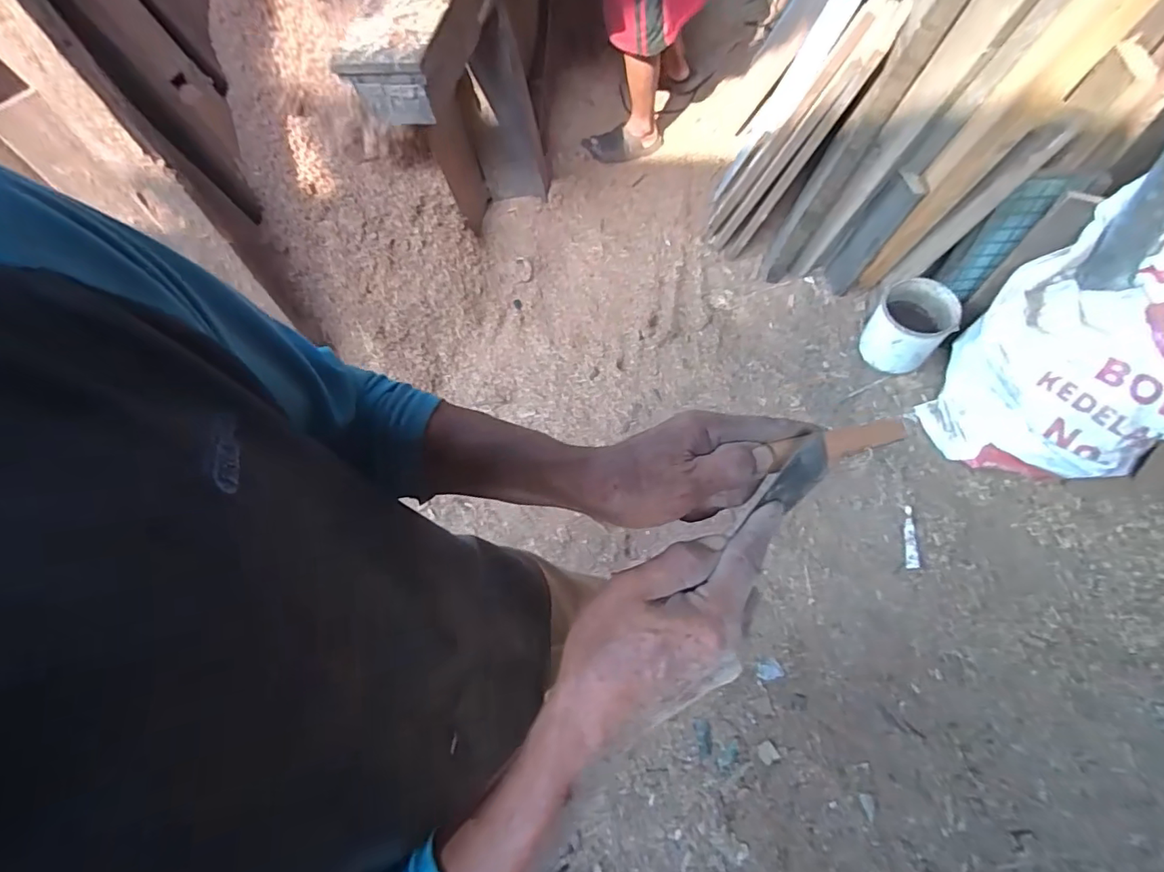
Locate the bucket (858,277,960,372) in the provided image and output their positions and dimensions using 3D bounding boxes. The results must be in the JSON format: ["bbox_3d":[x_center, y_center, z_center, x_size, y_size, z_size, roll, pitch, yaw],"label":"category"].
[{"bbox_3d":[0.840,-0.281,1.371,0.169,0.180,0.175,-2,68,4],"label":"bucket"}]

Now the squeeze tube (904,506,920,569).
[{"bbox_3d":[0.809,0.250,1.306,0.030,0.009,0.151,5,68,5],"label":"squeeze tube"}]

